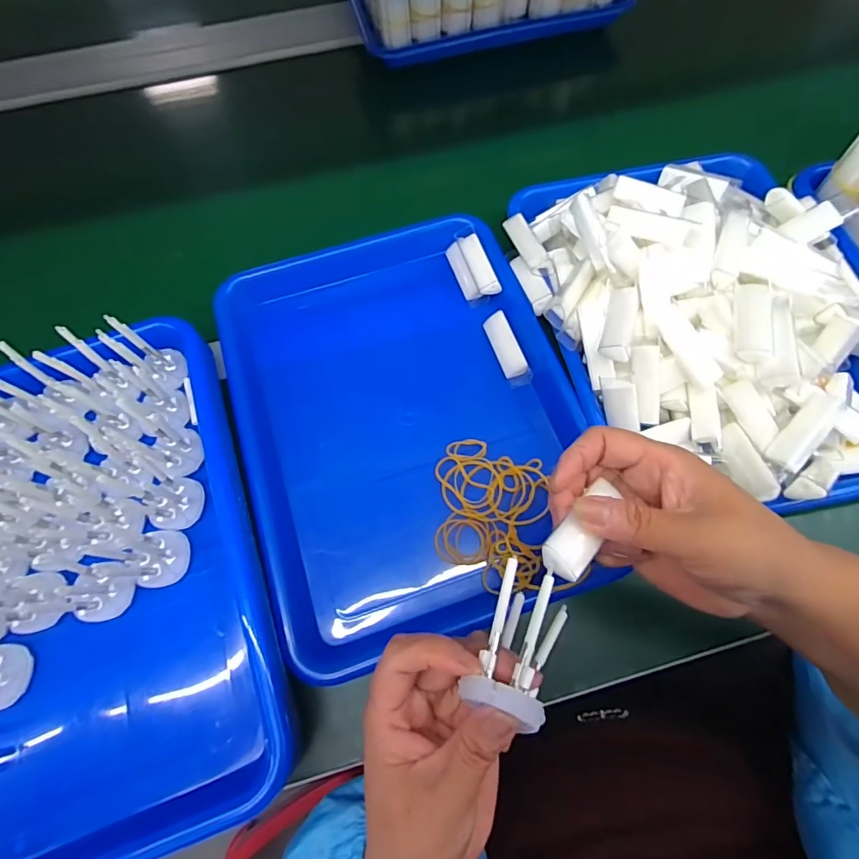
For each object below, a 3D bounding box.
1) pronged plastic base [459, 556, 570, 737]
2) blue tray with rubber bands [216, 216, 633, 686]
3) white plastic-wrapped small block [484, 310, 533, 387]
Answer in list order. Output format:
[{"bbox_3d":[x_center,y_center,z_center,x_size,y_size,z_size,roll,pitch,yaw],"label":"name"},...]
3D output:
[{"bbox_3d":[0.043,0.097,0.216,0.038,0.041,0.062,26,71,12],"label":"pronged plastic base"},{"bbox_3d":[-0.020,-0.016,0.373,0.244,0.047,0.341,-17,68,-6],"label":"blue tray with rubber bands"},{"bbox_3d":[0.066,-0.067,0.386,0.022,0.012,0.065,-36,65,34],"label":"white plastic-wrapped small block"}]

